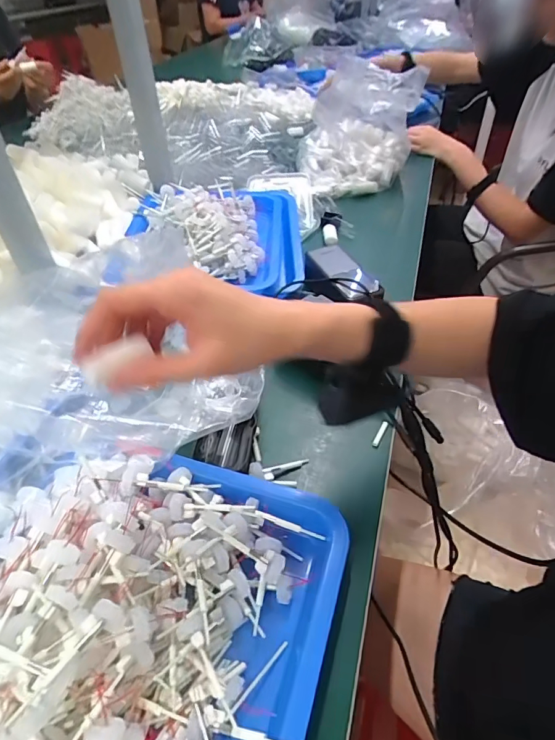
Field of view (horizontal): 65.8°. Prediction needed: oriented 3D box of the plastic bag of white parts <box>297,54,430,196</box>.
[{"bbox_3d":[0.160,-0.504,0.877,0.225,0.193,0.289,6,45,7],"label":"plastic bag of white parts"}]

